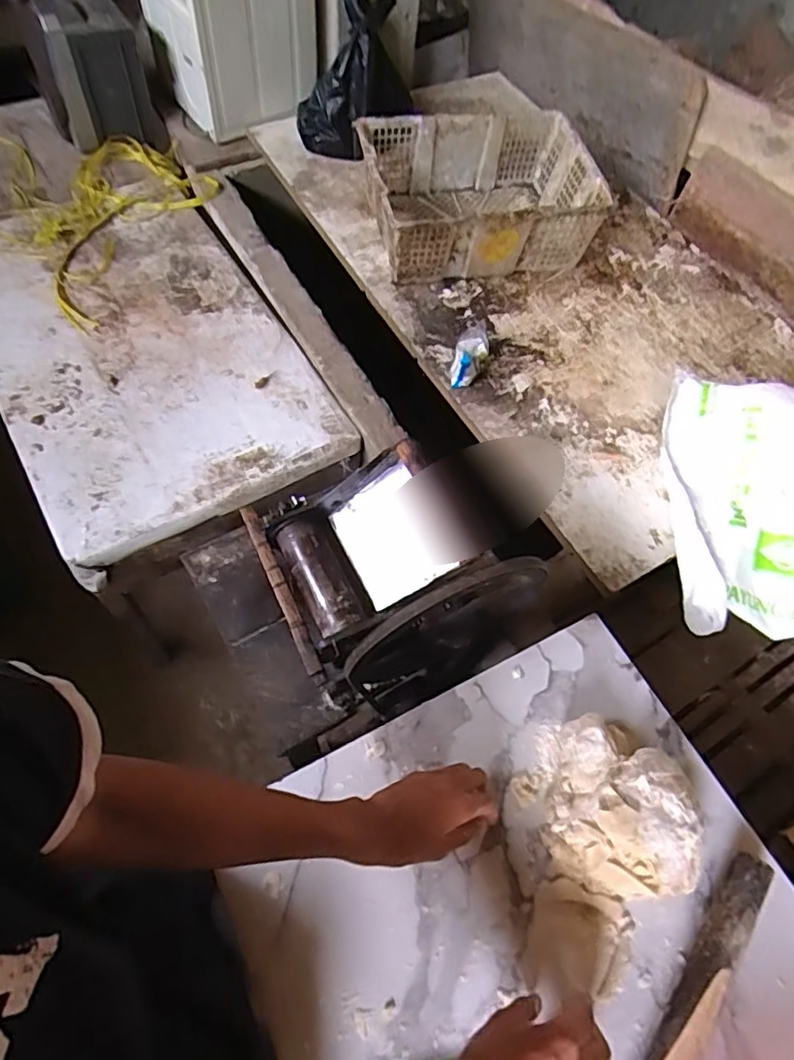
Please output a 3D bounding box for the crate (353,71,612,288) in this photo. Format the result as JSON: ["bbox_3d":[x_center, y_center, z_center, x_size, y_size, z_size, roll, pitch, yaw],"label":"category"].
[{"bbox_3d":[0.176,-0.717,1.319,0.472,0.187,0.373,-8,58,-8],"label":"crate"}]

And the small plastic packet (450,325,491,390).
[{"bbox_3d":[0.138,-0.327,1.148,0.057,0.031,0.121,22,81,11],"label":"small plastic packet"}]

